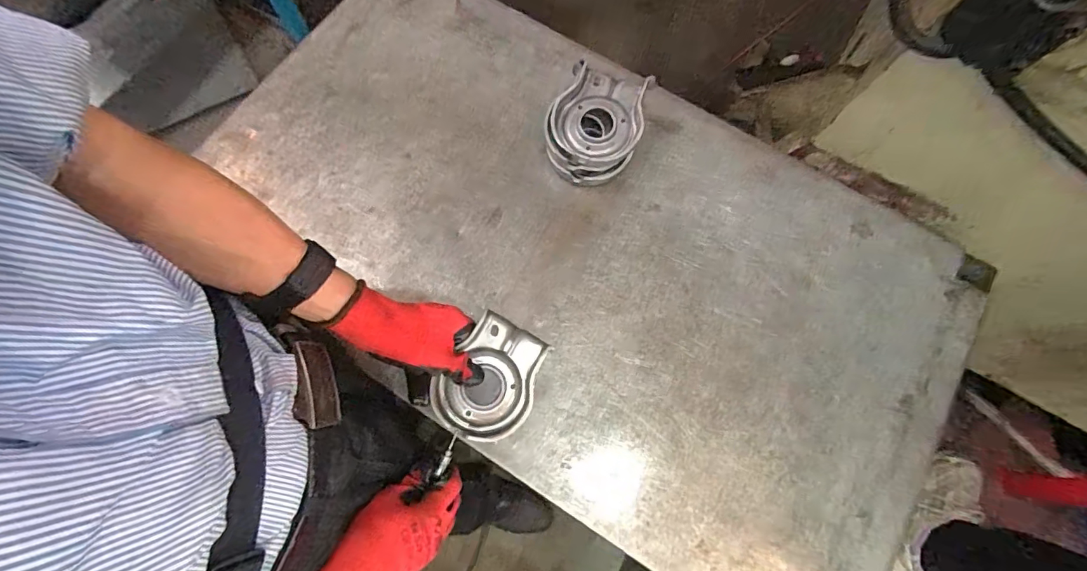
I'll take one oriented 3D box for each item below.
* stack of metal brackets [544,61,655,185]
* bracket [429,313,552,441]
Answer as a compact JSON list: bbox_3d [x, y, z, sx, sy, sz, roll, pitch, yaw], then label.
[{"bbox_3d":[0.063,-0.196,0.575,0.107,0.064,0.134,19,74,4],"label":"stack of metal brackets"},{"bbox_3d":[-0.054,0.098,0.488,0.094,0.023,0.121,29,75,6],"label":"bracket"}]

